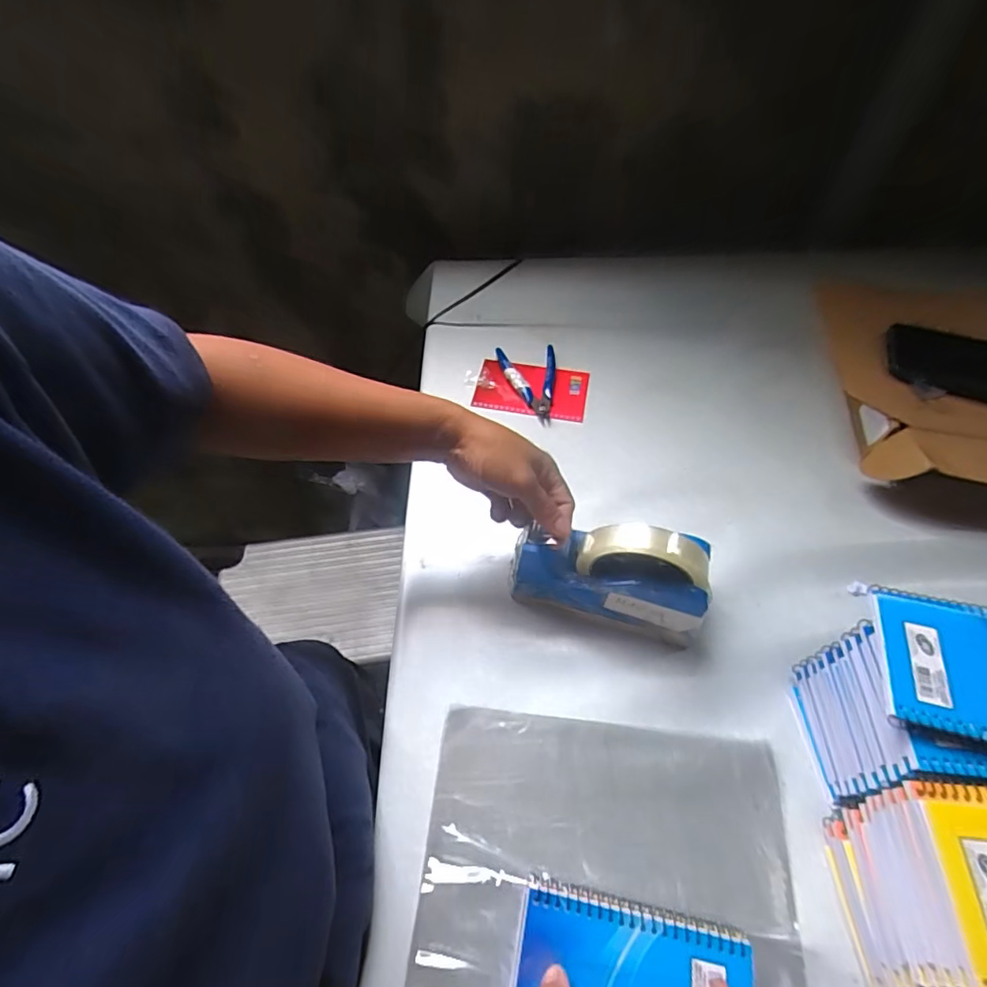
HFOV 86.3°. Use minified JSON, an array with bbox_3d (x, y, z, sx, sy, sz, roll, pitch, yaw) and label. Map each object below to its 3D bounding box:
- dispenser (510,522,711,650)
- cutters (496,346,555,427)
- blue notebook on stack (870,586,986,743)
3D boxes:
[{"bbox_3d":[0.096,0.064,0.428,0.152,0.116,0.051,15,59,13],"label":"dispenser"},{"bbox_3d":[0.045,-0.130,0.620,0.068,0.014,0.113,-7,55,-2],"label":"cutters"},{"bbox_3d":[0.312,0.111,0.322,0.134,0.011,0.092,9,58,10],"label":"blue notebook on stack"}]

